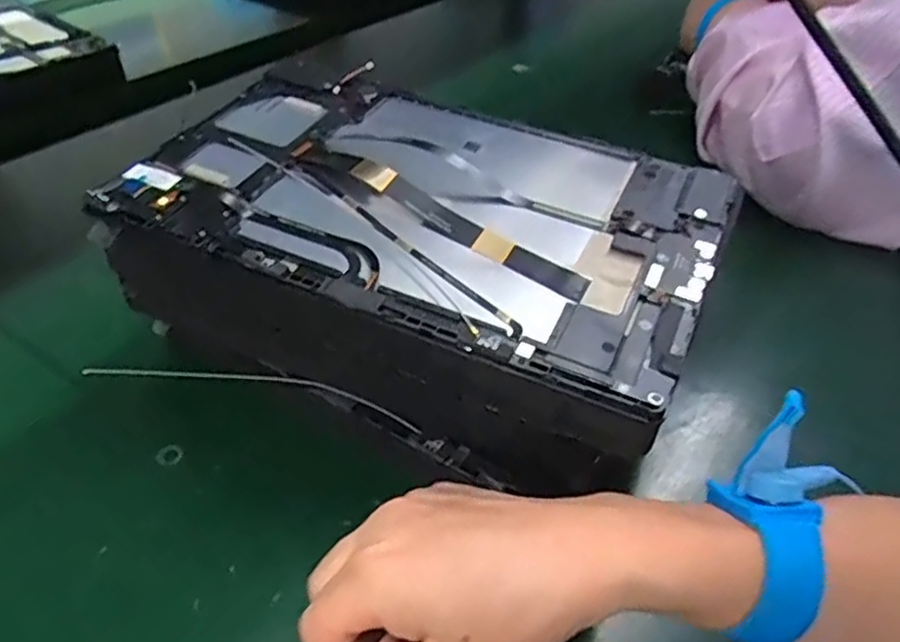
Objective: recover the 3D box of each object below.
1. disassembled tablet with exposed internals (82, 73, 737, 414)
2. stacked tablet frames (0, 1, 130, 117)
[{"bbox_3d":[-0.010,-0.057,0.298,0.239,0.011,0.149,20,48,16],"label":"disassembled tablet with exposed internals"},{"bbox_3d":[-0.468,-0.265,0.711,0.220,0.051,0.164,27,47,27],"label":"stacked tablet frames"}]

